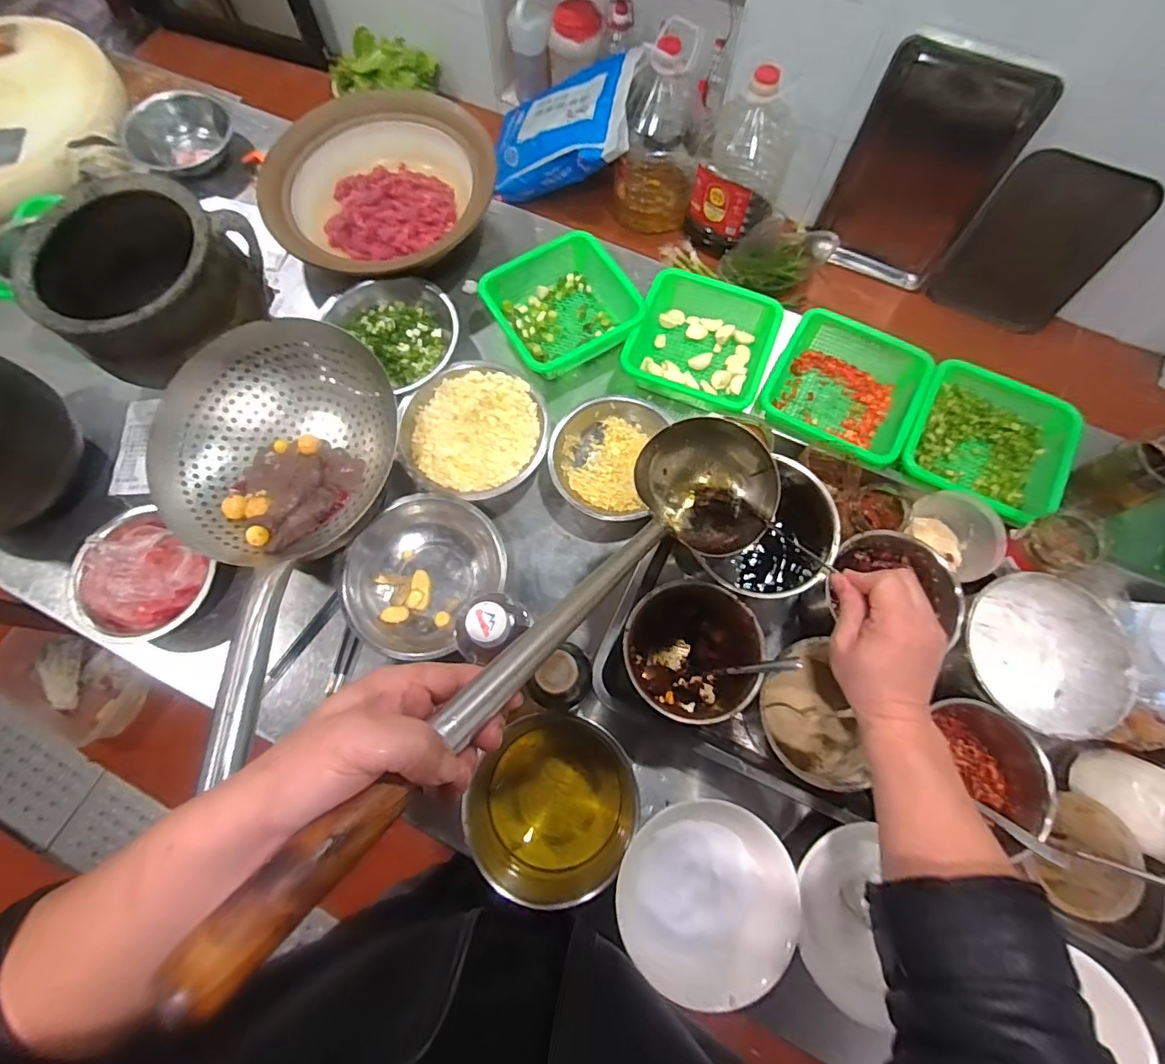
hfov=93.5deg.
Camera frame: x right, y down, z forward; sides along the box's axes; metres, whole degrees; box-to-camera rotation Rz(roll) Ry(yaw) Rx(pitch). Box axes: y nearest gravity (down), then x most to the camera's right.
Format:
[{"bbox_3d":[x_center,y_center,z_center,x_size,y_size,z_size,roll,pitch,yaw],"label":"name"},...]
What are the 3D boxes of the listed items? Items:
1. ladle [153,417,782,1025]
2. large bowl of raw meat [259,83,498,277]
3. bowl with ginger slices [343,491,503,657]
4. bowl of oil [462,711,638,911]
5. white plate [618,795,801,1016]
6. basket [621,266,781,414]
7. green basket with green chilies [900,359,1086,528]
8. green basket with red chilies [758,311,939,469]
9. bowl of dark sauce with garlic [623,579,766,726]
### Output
[{"bbox_3d":[-0.003,0.051,0.365,0.120,0.088,0.494,40,46,12],"label":"ladle"},{"bbox_3d":[-0.274,-0.497,0.776,0.295,0.086,0.262,9,72,3],"label":"large bowl of raw meat"},{"bbox_3d":[-0.186,0.049,0.631,0.159,0.058,0.179,40,76,12],"label":"bowl with ginger slices"},{"bbox_3d":[-0.035,0.262,0.520,0.148,0.097,0.167,40,76,12],"label":"bowl of oil"},{"bbox_3d":[0.107,0.311,0.468,0.143,0.023,0.149,0,72,0],"label":"white plate"},{"bbox_3d":[0.157,-0.248,0.722,0.172,0.064,0.183,22,73,7],"label":"basket"},{"bbox_3d":[0.485,-0.102,0.670,0.176,0.062,0.188,26,73,8],"label":"green basket with green chilies"},{"bbox_3d":[0.324,-0.170,0.693,0.175,0.066,0.200,29,74,9],"label":"green basket with red chilies"},{"bbox_3d":[0.109,0.134,0.591,0.132,0.121,0.131,0,72,0],"label":"bowl of dark sauce with garlic"}]

